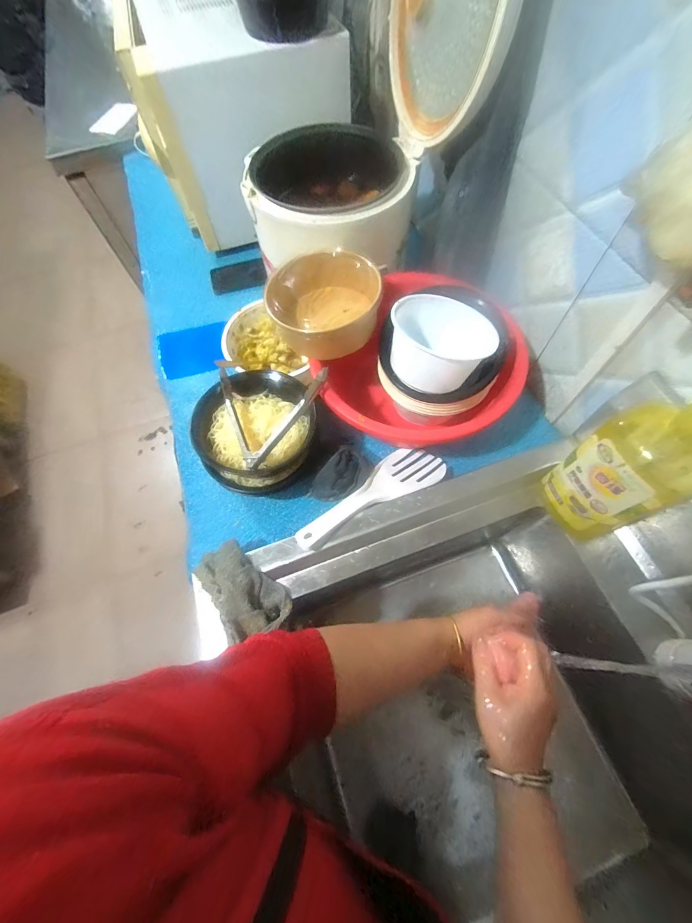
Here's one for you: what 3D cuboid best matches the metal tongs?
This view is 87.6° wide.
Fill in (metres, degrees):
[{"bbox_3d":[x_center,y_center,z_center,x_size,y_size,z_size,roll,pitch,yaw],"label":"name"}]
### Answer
[{"bbox_3d":[-0.124,-0.088,0.496,0.157,0.043,0.164,33,71,17],"label":"metal tongs"}]

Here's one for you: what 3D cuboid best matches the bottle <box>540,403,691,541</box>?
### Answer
[{"bbox_3d":[0.305,0.001,0.368,0.094,0.239,0.096,-23,66,-7],"label":"bottle"}]

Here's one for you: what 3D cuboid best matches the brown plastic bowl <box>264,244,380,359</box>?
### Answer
[{"bbox_3d":[-0.033,-0.222,0.524,0.136,0.068,0.144,-1,65,3],"label":"brown plastic bowl"}]

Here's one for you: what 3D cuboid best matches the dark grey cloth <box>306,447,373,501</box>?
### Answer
[{"bbox_3d":[-0.004,0.026,0.527,0.051,0.069,0.089,41,74,19],"label":"dark grey cloth"}]

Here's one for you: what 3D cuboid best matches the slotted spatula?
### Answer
[{"bbox_3d":[0.037,0.046,0.511,0.247,0.027,0.078,-29,66,-28],"label":"slotted spatula"}]

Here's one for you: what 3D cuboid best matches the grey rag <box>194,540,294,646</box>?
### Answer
[{"bbox_3d":[-0.130,0.156,0.445,0.074,0.041,0.137,-41,70,-15],"label":"grey rag"}]

